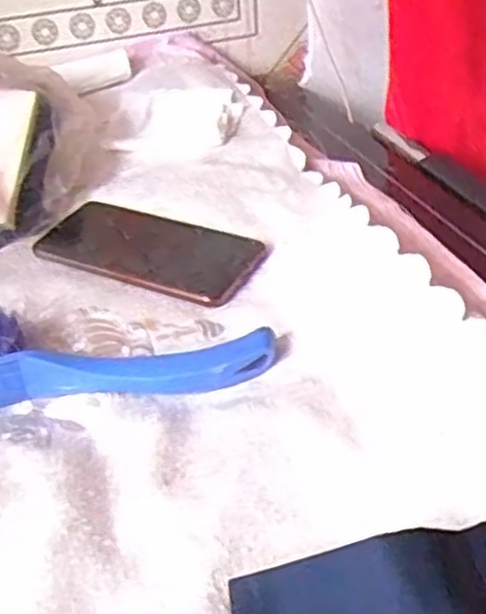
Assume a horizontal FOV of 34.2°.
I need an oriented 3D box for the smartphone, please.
[{"bbox_3d":[-0.070,-0.040,0.597,0.165,0.015,0.083,18,43,21],"label":"smartphone"}]

